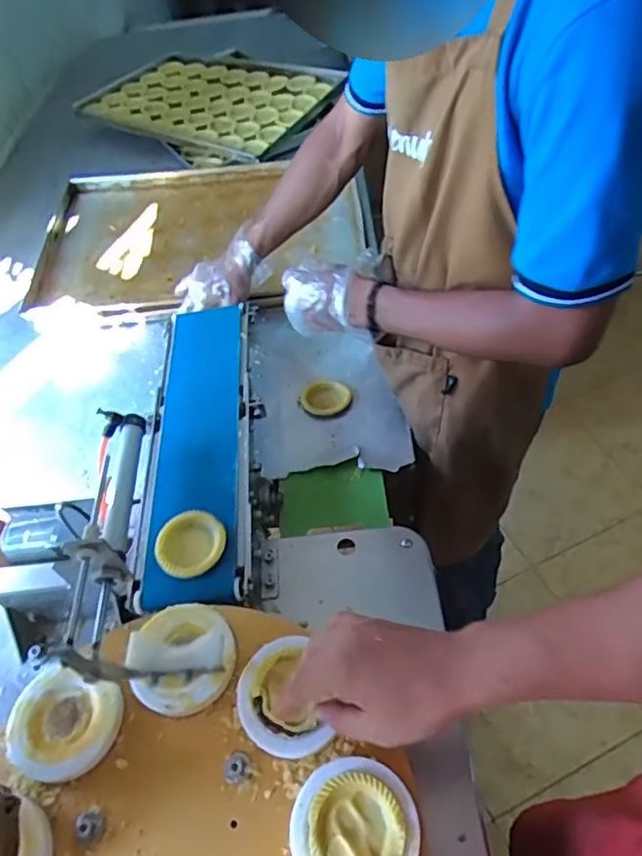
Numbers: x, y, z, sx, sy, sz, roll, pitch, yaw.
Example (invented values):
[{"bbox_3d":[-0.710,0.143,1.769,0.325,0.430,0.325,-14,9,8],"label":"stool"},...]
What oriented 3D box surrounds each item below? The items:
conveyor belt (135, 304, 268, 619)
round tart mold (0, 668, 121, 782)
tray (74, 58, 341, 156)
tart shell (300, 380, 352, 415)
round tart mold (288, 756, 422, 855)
[{"bbox_3d":[-0.146,0.014,0.772,0.134,0.086,0.479,-6,51,1],"label":"conveyor belt"},{"bbox_3d":[-0.236,0.270,0.533,0.097,0.016,0.086,12,54,15],"label":"round tart mold"},{"bbox_3d":[-0.277,-0.809,1.430,0.584,0.049,0.337,19,56,19],"label":"tray"},{"bbox_3d":[0.006,-0.046,0.876,0.070,0.011,0.067,-3,51,3],"label":"tart shell"},{"bbox_3d":[0.027,0.319,0.462,0.098,0.024,0.095,-3,51,3],"label":"round tart mold"}]

